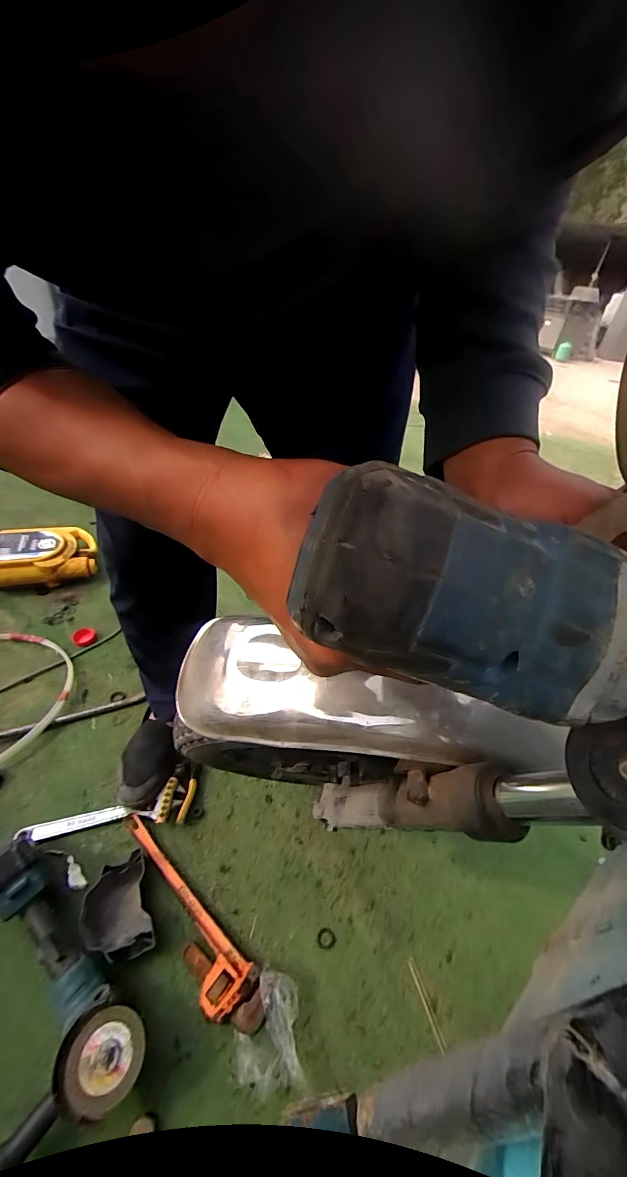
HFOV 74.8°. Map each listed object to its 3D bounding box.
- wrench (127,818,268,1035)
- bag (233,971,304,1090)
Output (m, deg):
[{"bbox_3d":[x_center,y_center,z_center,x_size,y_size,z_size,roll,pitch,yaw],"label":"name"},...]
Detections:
[{"bbox_3d":[-0.213,0.523,0.663,0.372,0.033,0.080,34,46,30],"label":"wrench"},{"bbox_3d":[-0.061,0.606,0.565,0.094,0.042,0.115,-1,39,-10],"label":"bag"}]

